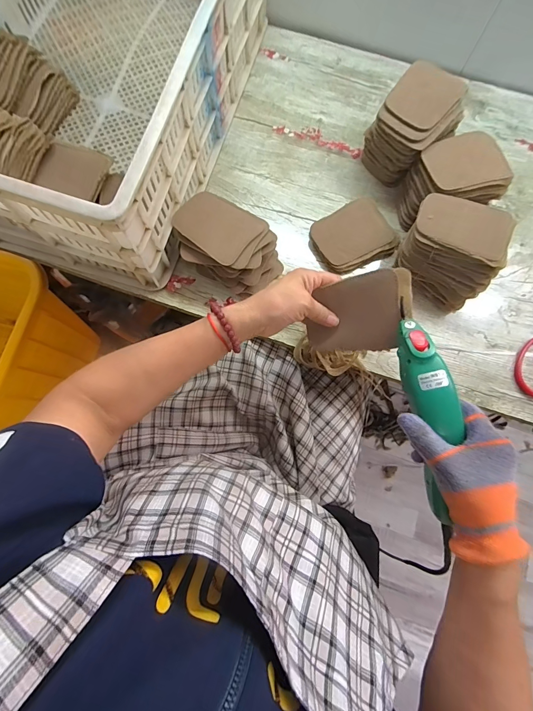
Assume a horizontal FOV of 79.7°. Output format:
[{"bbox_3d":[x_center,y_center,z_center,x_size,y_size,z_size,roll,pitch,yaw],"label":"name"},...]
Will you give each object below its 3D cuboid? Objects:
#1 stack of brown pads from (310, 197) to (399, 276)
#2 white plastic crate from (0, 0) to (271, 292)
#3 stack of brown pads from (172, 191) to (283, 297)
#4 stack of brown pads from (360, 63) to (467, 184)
[{"bbox_3d":[0.137,-0.188,0.507,0.122,0.023,0.097,-27,78,-7],"label":"stack of brown pads"},{"bbox_3d":[-0.265,-0.456,0.476,0.421,0.202,0.617,15,76,4],"label":"white plastic crate"},{"bbox_3d":[-0.059,-0.157,0.471,0.155,0.075,0.106,31,78,7],"label":"stack of brown pads"},{"bbox_3d":[0.230,-0.357,0.509,0.099,0.104,0.125,44,80,10],"label":"stack of brown pads"}]

